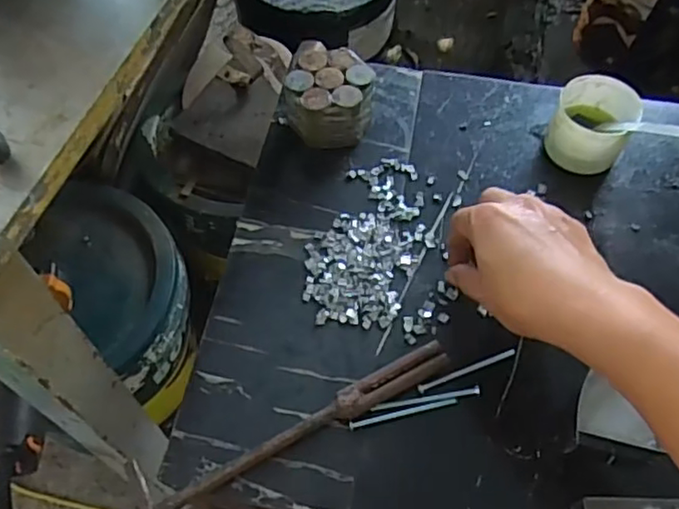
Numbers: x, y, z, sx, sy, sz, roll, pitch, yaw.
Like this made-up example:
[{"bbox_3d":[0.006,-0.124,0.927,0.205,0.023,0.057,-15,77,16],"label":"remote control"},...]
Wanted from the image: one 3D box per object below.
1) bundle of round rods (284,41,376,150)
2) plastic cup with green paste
[{"bbox_3d":[-0.008,-0.135,0.555,0.078,0.051,0.076,-3,59,-2],"label":"bundle of round rods"},{"bbox_3d":[0.213,-0.110,0.542,0.065,0.047,0.075,21,61,12],"label":"plastic cup with green paste"}]

